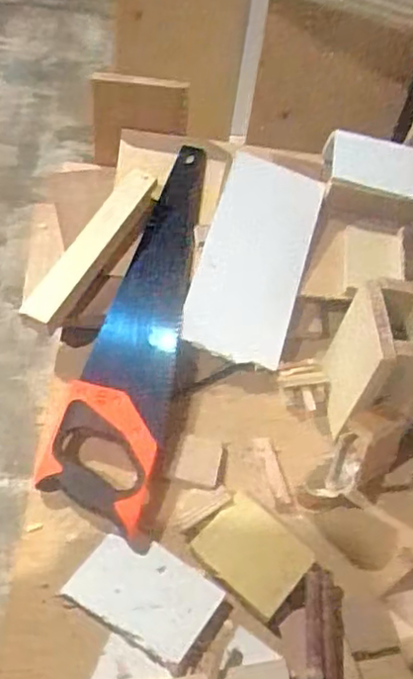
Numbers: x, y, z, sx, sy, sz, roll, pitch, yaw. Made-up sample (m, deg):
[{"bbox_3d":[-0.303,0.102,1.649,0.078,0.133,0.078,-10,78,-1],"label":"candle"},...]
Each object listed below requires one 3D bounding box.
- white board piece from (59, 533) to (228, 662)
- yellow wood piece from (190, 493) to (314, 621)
[{"bbox_3d":[-0.058,0.240,0.644,0.129,0.004,0.081,27,52,13],"label":"white board piece"},{"bbox_3d":[0.046,0.212,0.674,0.102,0.009,0.079,39,56,22],"label":"yellow wood piece"}]

